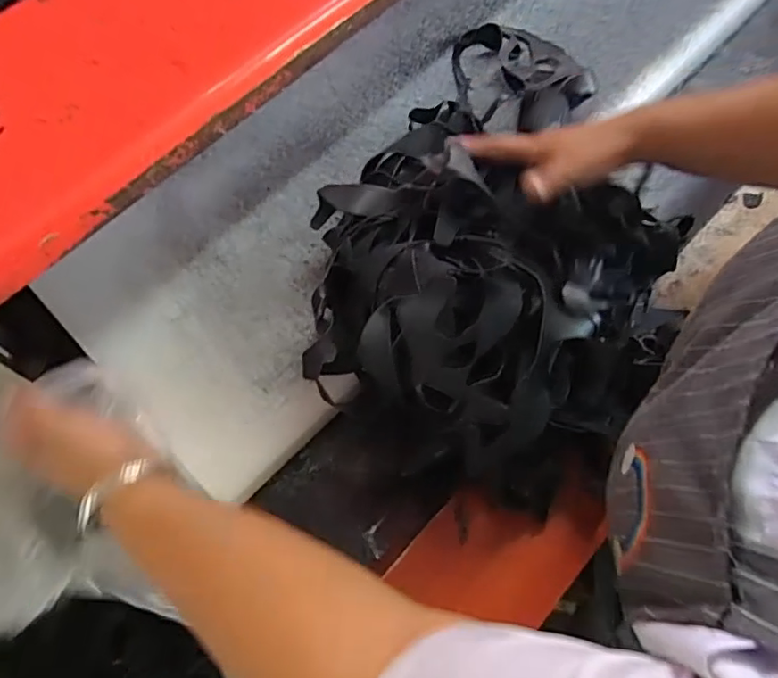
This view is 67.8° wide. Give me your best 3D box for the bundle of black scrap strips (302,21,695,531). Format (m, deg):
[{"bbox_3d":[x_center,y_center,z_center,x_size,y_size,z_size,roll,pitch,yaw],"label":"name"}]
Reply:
[{"bbox_3d":[0.118,-0.113,0.542,0.313,0.151,0.497,23,63,16],"label":"bundle of black scrap strips"}]

